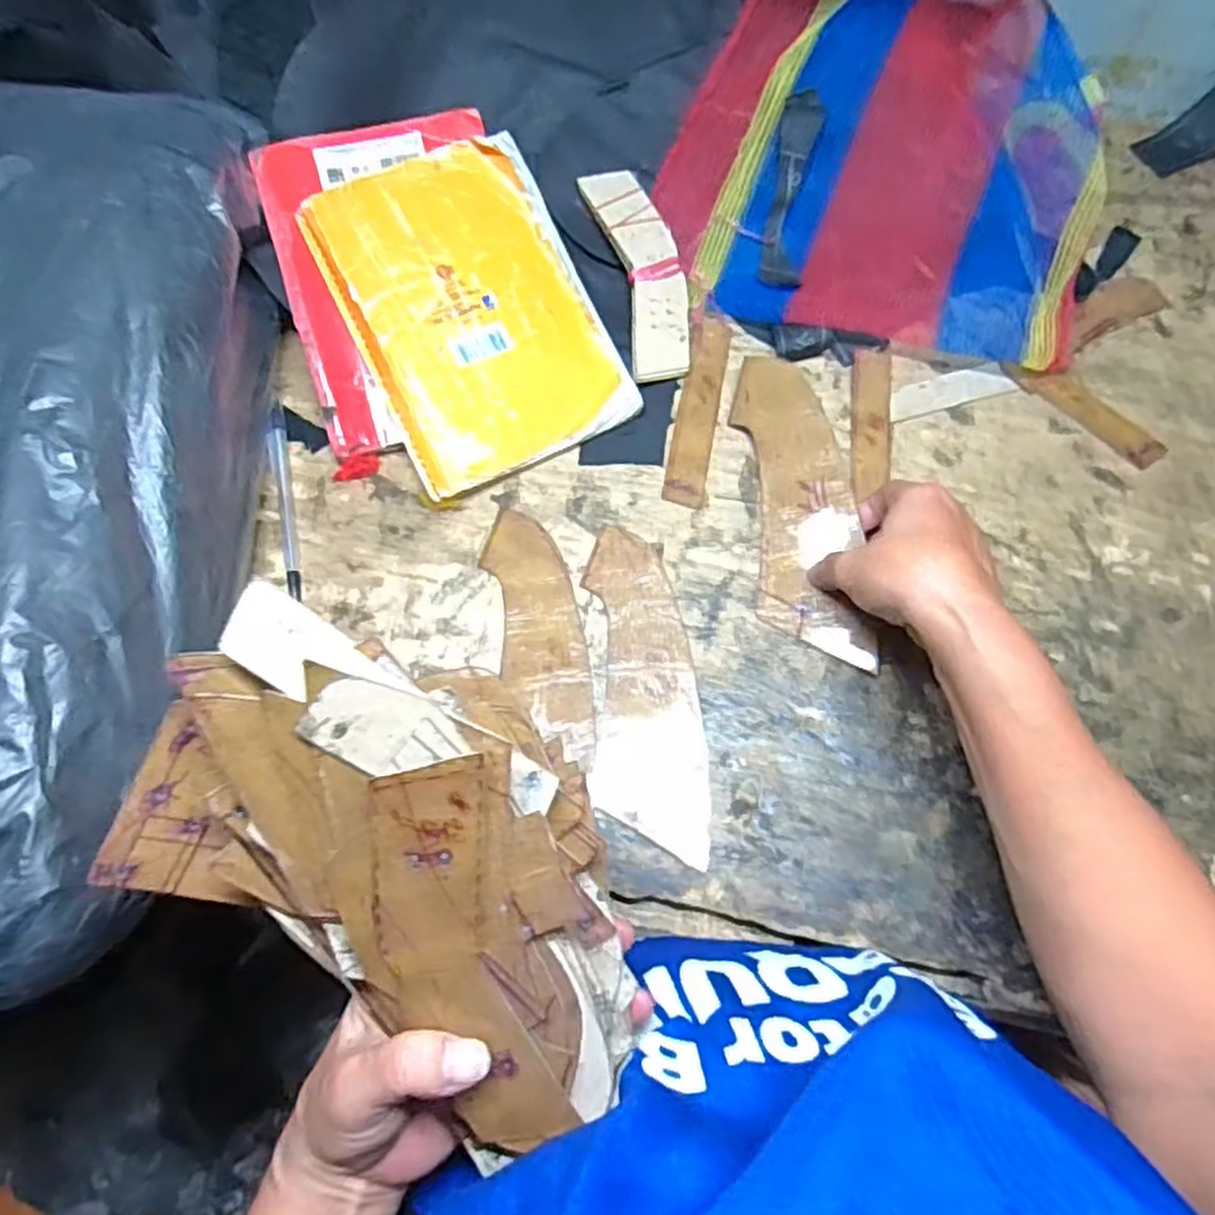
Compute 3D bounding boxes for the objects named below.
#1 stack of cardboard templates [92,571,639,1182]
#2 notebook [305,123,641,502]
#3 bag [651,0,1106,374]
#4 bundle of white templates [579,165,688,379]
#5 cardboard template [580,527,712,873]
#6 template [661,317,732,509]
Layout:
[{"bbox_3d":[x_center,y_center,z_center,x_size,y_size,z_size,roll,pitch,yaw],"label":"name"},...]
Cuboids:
[{"bbox_3d":[-0.073,0.097,0.280,0.201,0.056,0.152,30,100,-5],"label":"stack of cardboard templates"},{"bbox_3d":[-0.081,-0.182,0.479,0.144,0.011,0.196,-26,91,-13],"label":"notebook"},{"bbox_3d":[0.183,-0.303,0.511,0.271,0.085,0.254,12,72,7],"label":"bag"},{"bbox_3d":[0.025,-0.219,0.506,0.048,0.009,0.145,-14,83,-2],"label":"bundle of white templates"},{"bbox_3d":[0.021,0.045,0.435,0.060,0.004,0.183,-4,70,1],"label":"cardboard template"},{"bbox_3d":[0.059,-0.128,0.495,0.025,0.004,0.136,10,71,6],"label":"template"}]

